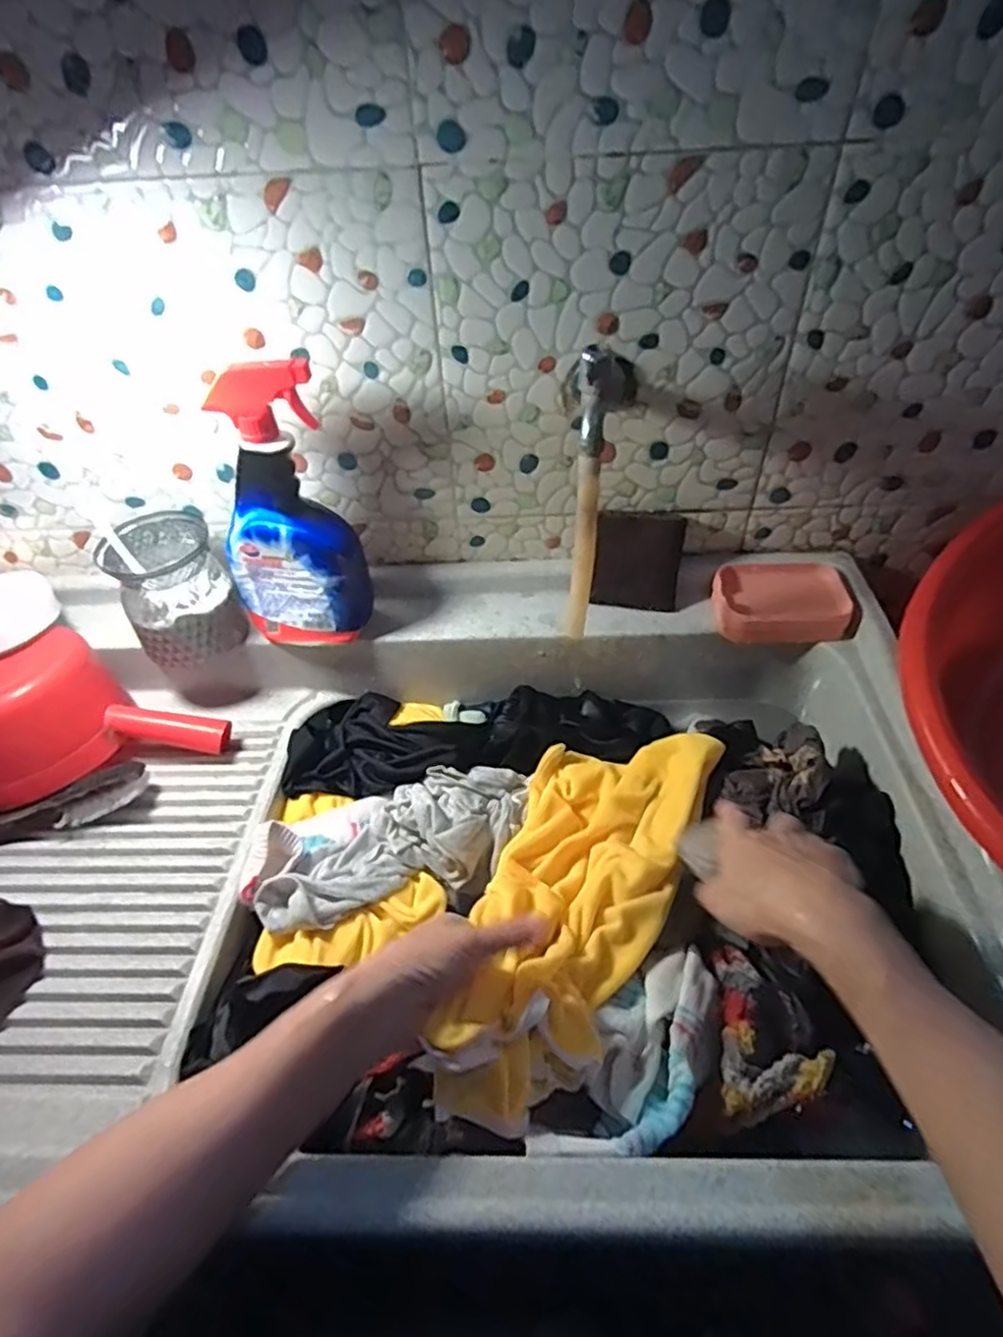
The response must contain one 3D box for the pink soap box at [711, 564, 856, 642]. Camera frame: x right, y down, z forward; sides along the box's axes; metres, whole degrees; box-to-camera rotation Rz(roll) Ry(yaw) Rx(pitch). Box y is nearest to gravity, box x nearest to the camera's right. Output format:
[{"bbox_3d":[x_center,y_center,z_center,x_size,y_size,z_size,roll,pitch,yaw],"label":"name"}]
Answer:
[{"bbox_3d":[0.275,-0.066,0.680,0.121,0.034,0.090,0,46,4],"label":"pink soap box"}]

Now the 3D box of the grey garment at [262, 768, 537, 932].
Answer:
[{"bbox_3d":[-0.085,0.160,0.618,0.252,0.056,0.105,-19,47,-14],"label":"grey garment"}]

